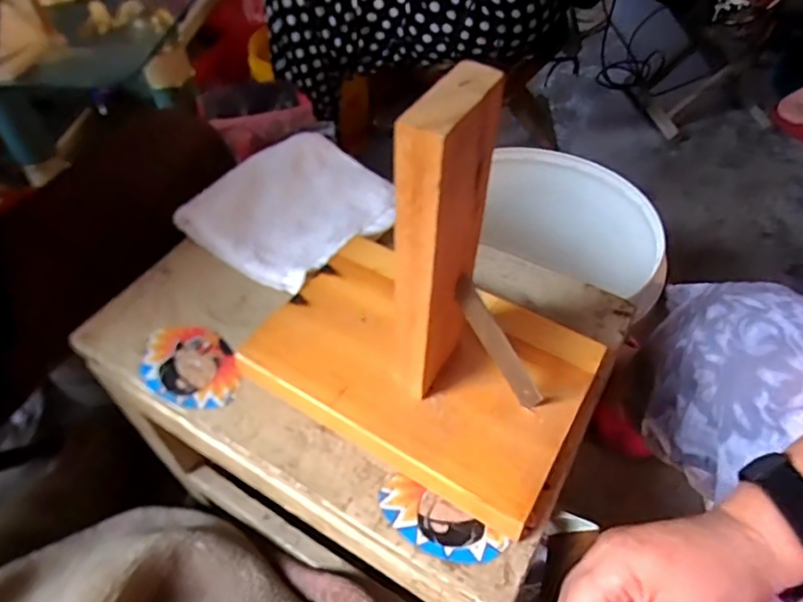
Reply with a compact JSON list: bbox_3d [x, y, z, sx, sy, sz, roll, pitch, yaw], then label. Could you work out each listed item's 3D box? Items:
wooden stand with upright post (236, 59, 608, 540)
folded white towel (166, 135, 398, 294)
[{"bbox_3d":[0.007,-0.018,0.321,0.207,0.204,0.143,24,55,23],"label":"wooden stand with upright post"},{"bbox_3d":[-0.088,-0.082,0.498,0.147,0.023,0.156,30,58,27],"label":"folded white towel"}]

